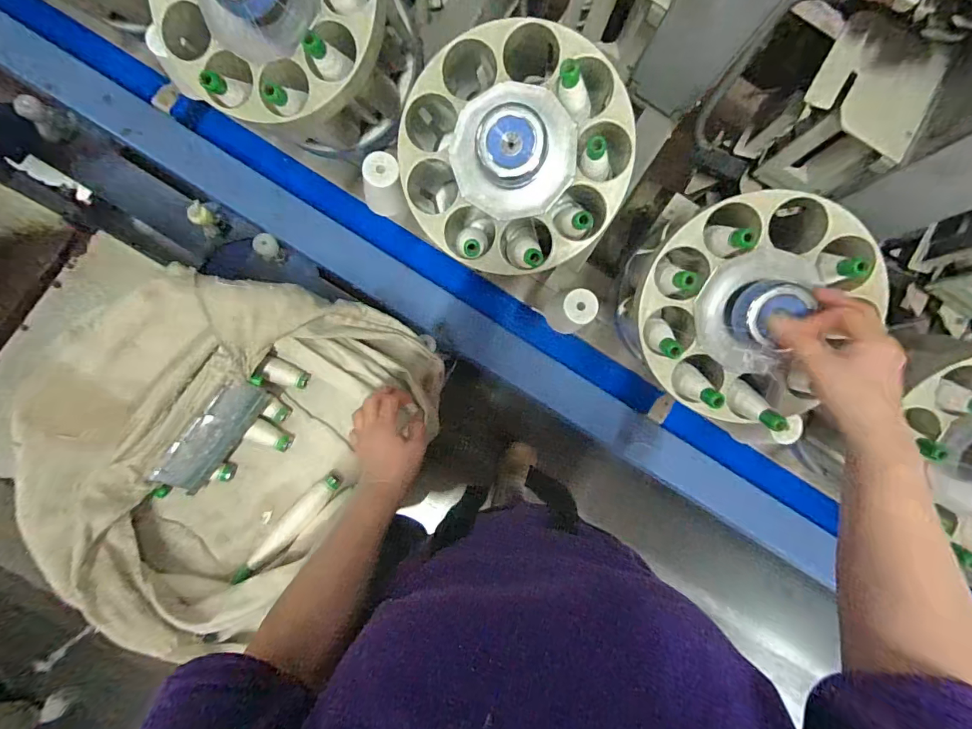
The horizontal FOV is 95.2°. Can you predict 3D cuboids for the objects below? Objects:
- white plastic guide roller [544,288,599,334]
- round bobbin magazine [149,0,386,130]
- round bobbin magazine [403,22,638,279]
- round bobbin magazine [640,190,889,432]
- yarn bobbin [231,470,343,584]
[{"bbox_3d":[0.115,-0.074,0.616,0.055,0.082,0.053,0,86,-6],"label":"white plastic guide roller"},{"bbox_3d":[-0.230,-0.392,0.477,0.244,0.140,0.244,1,101,6],"label":"round bobbin magazine"},{"bbox_3d":[0.031,-0.224,0.468,0.245,0.102,0.245,1,103,4],"label":"round bobbin magazine"},{"bbox_3d":[0.302,-0.054,0.486,0.256,0.095,0.248,1,103,6],"label":"round bobbin magazine"},{"bbox_3d":[-0.297,0.245,0.676,0.035,0.029,0.203,41,83,-2],"label":"yarn bobbin"}]

